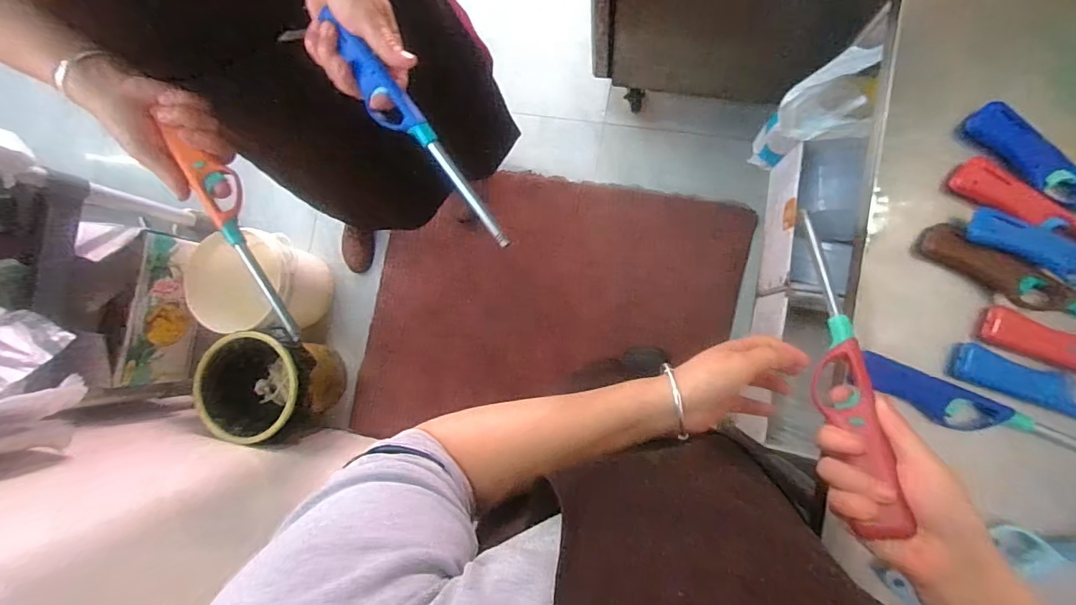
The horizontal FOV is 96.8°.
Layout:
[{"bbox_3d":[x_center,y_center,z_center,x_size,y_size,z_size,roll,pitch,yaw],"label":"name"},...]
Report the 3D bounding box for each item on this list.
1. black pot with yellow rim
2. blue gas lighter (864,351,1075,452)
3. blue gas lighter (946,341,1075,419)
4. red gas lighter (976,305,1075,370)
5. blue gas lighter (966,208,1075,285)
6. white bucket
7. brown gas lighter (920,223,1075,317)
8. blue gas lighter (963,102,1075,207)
[{"bbox_3d":[-0.661,0.211,1.237,0.260,0.313,0.257,-1,86,8],"label":"black pot with yellow rim"},{"bbox_3d":[0.427,0.113,0.450,0.236,0.031,0.037,25,89,9],"label":"blue gas lighter"},{"bbox_3d":[0.506,0.092,0.436,0.242,0.015,0.037,19,89,9],"label":"blue gas lighter"},{"bbox_3d":[0.531,0.056,0.434,0.232,0.023,0.037,20,89,9],"label":"red gas lighter"},{"bbox_3d":[0.518,-0.029,0.430,0.246,0.023,0.047,26,90,9],"label":"blue gas lighter"},{"bbox_3d":[-0.716,-0.049,1.256,0.256,0.320,0.242,-1,86,8],"label":"white bucket"},{"bbox_3d":[0.478,-0.002,0.441,0.245,0.021,0.031,32,91,9],"label":"brown gas lighter"},{"bbox_3d":[0.508,-0.095,0.441,0.039,0.022,0.246,-43,81,3],"label":"blue gas lighter"}]

